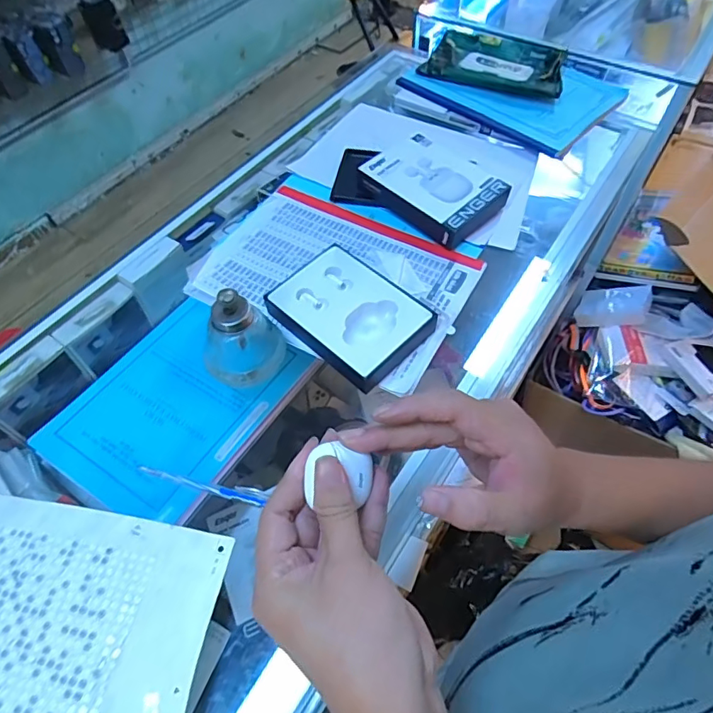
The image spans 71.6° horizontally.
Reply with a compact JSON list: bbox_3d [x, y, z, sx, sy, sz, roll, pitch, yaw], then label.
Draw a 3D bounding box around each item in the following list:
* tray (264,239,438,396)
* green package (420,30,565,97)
[{"bbox_3d":[-0.010,-0.048,0.538,0.163,0.031,0.114,38,65,23],"label":"tray"},{"bbox_3d":[0.226,-0.469,0.793,0.214,0.034,0.137,24,60,17],"label":"green package"}]

